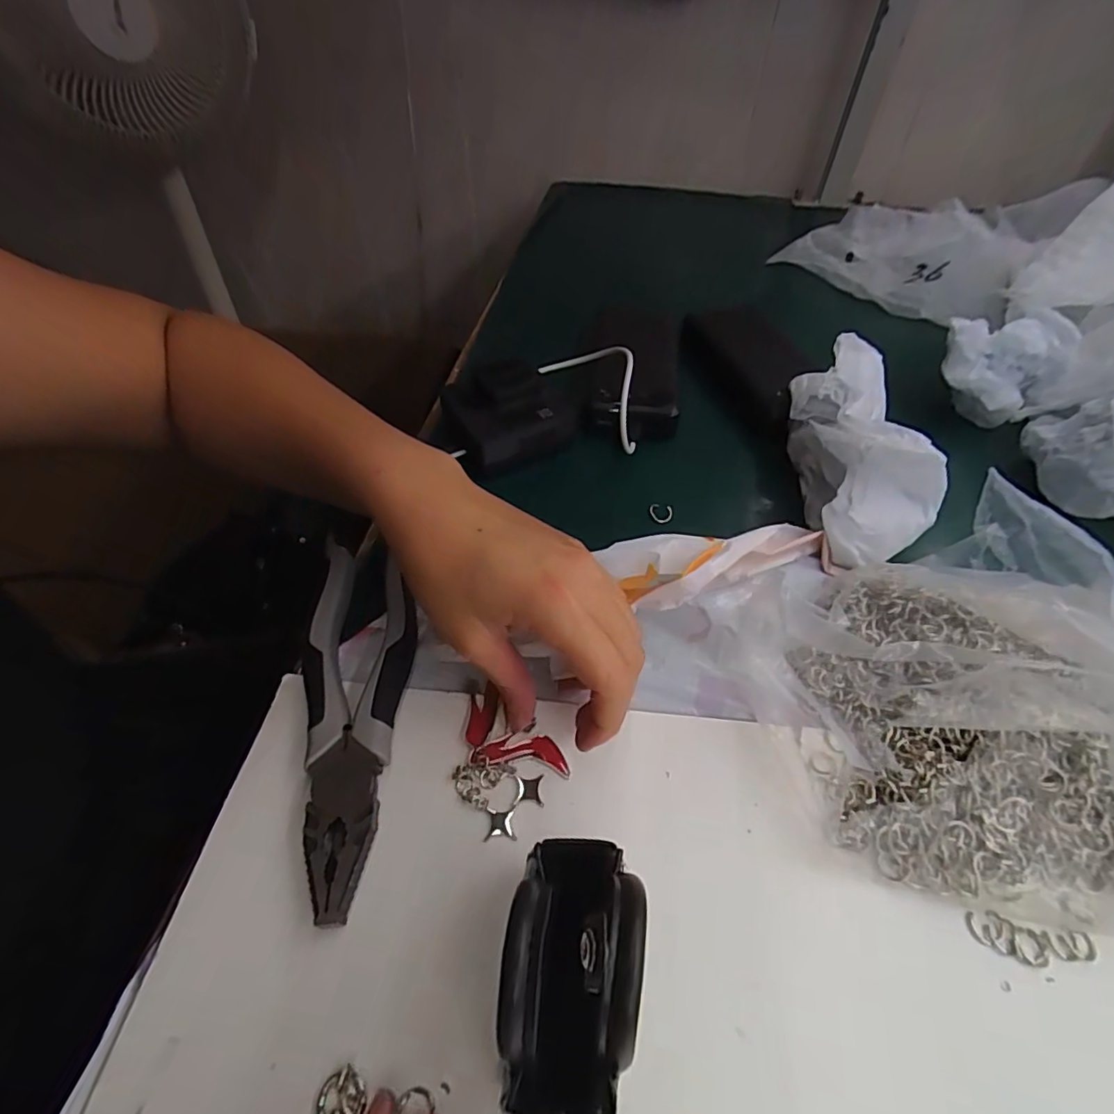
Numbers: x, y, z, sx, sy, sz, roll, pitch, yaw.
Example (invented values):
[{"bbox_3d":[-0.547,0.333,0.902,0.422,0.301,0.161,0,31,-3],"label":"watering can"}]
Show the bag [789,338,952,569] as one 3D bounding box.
[{"bbox_3d":[0.192,-0.074,0.337,0.069,0.051,0.145,4,51,4],"label":"bag"}]

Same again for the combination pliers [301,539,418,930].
[{"bbox_3d":[-0.097,0.071,0.269,0.051,0.020,0.179,-7,51,-5],"label":"combination pliers"}]

